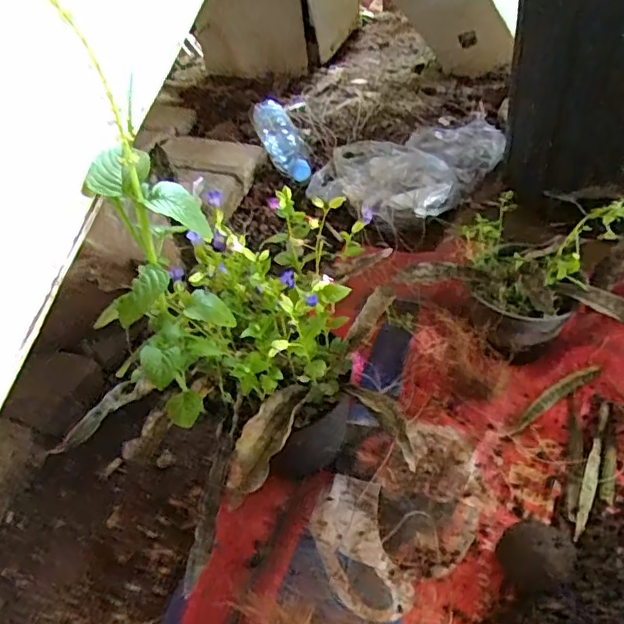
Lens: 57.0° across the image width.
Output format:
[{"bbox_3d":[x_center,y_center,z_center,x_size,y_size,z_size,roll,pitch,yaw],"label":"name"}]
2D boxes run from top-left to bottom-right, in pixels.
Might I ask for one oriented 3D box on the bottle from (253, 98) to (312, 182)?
[{"bbox_3d":[-0.062,-0.335,1.094,0.068,0.057,0.276,-16,46,-9],"label":"bottle"}]

